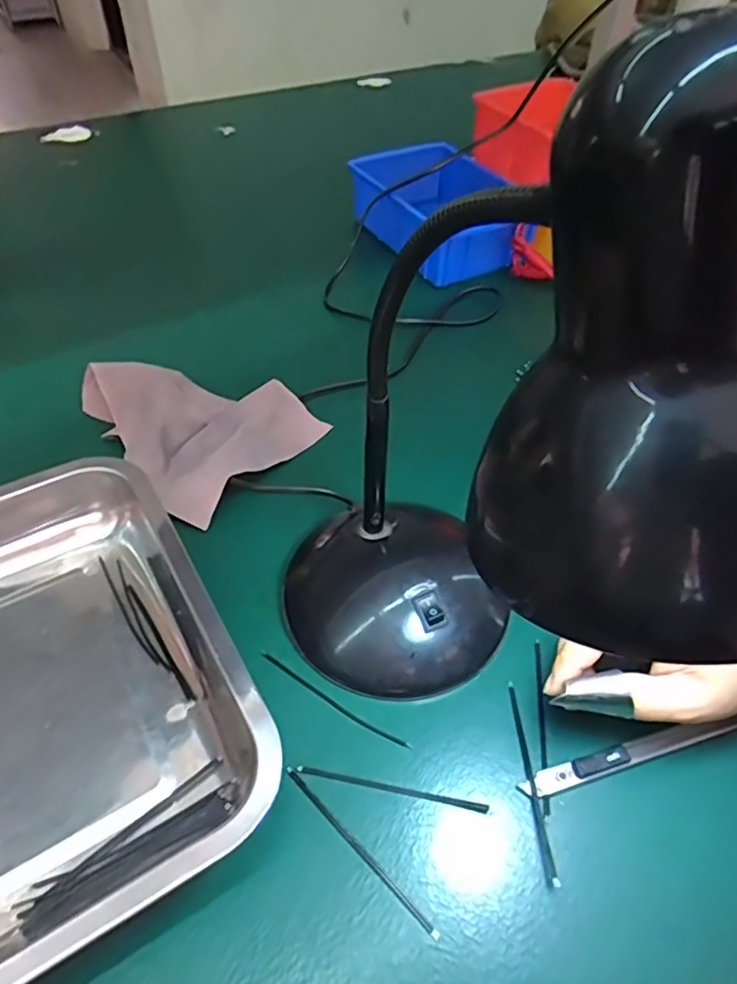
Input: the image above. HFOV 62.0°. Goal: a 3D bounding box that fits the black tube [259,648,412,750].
[{"bbox_3d":[-0.021,0.113,0.337,0.097,0.004,0.006,26,52,20],"label":"black tube"}]

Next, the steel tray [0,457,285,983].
[{"bbox_3d":[-0.245,0.123,0.293,0.345,0.044,0.269,-24,53,-22],"label":"steel tray"}]

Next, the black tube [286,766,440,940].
[{"bbox_3d":[-0.005,0.166,0.288,0.098,0.004,0.004,37,57,27],"label":"black tube"}]

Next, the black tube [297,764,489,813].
[{"bbox_3d":[0.011,0.147,0.306,0.094,0.004,0.005,10,49,7],"label":"black tube"}]

